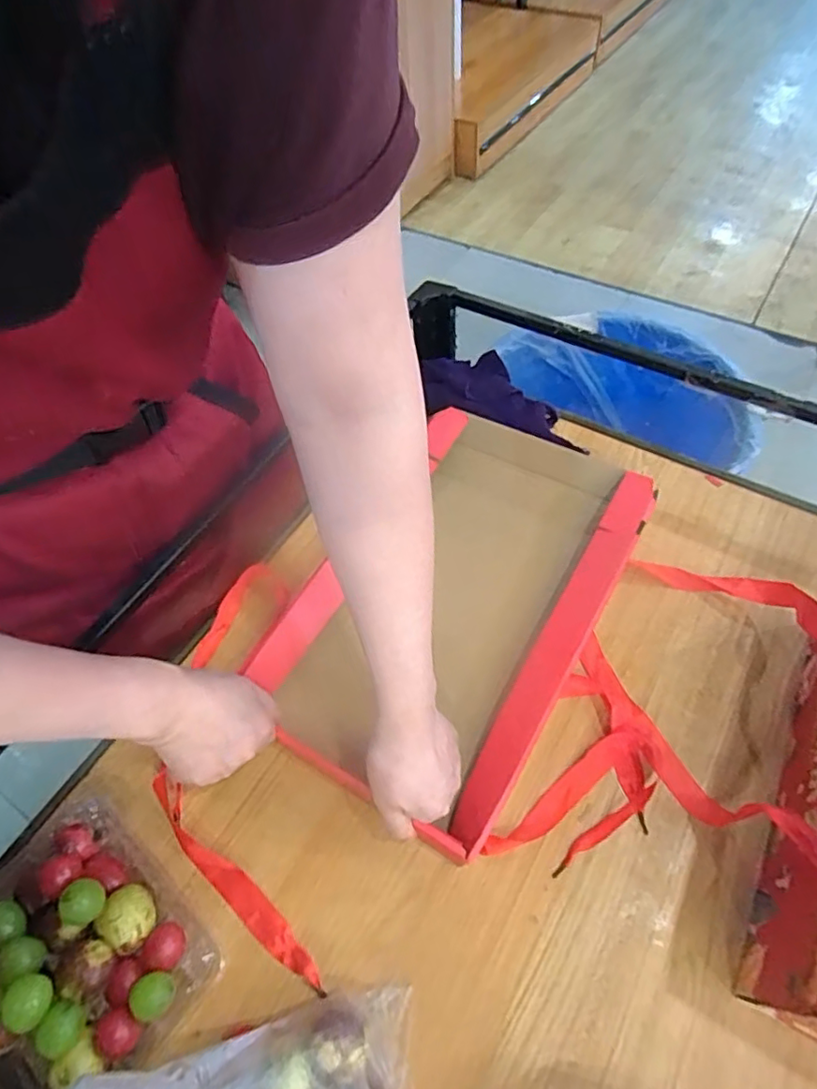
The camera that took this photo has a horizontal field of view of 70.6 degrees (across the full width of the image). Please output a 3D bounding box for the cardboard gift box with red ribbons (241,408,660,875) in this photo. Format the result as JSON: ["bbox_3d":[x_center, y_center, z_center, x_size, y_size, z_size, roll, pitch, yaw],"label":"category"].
[{"bbox_3d":[0.049,0.042,0.582,0.260,0.052,0.419,26,62,19],"label":"cardboard gift box with red ribbons"}]

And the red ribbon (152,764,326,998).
[{"bbox_3d":[-0.150,0.275,0.474,0.219,0.005,0.029,38,66,24],"label":"red ribbon"}]

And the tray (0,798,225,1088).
[{"bbox_3d":[-0.260,0.303,0.426,0.191,0.066,0.152,35,65,23],"label":"tray"}]

